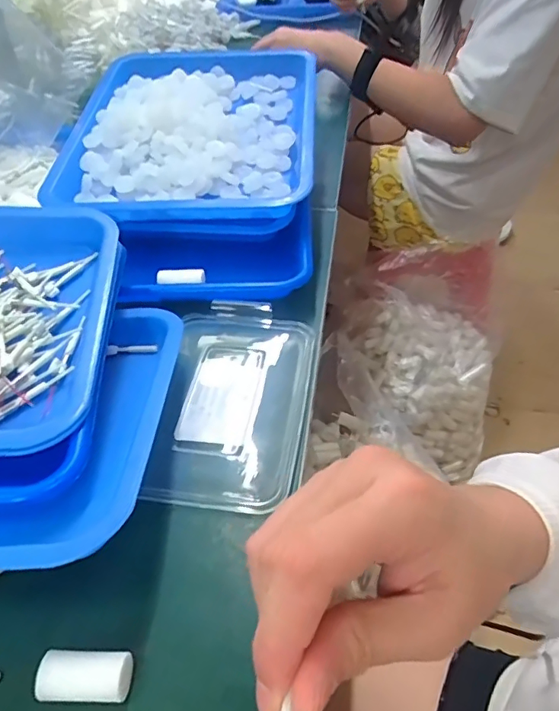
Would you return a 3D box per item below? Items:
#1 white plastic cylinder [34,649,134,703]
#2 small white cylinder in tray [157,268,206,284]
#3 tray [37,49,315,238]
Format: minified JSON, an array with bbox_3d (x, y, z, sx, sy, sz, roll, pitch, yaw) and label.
[{"bbox_3d":[-0.093,0.156,0.249,0.043,0.018,0.020,-1,45,3],"label":"white plastic cylinder"},{"bbox_3d":[-0.088,-0.069,0.459,0.042,0.013,0.012,-5,45,-2],"label":"small white cylinder in tray"},{"bbox_3d":[-0.093,-0.256,0.578,0.262,0.066,0.325,0,45,3],"label":"tray"}]

